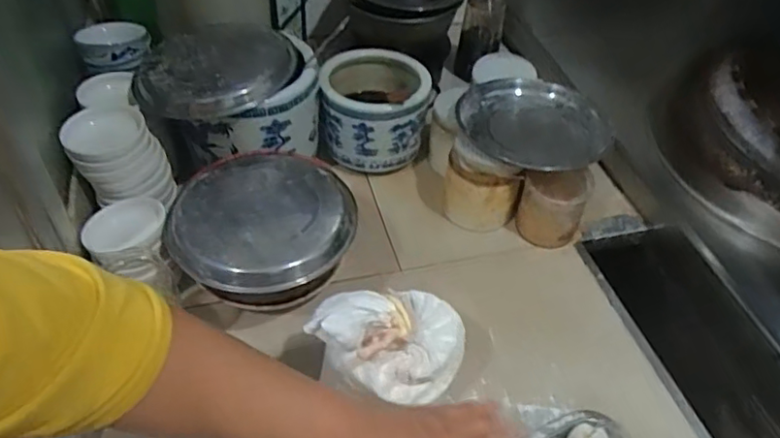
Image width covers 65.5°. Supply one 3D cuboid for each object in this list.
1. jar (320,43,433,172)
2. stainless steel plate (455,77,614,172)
[{"bbox_3d":[-0.023,-0.156,0.885,0.148,0.120,0.144,10,46,7],"label":"jar"},{"bbox_3d":[0.188,-0.118,0.811,0.195,0.048,0.186,1,45,-1],"label":"stainless steel plate"}]

